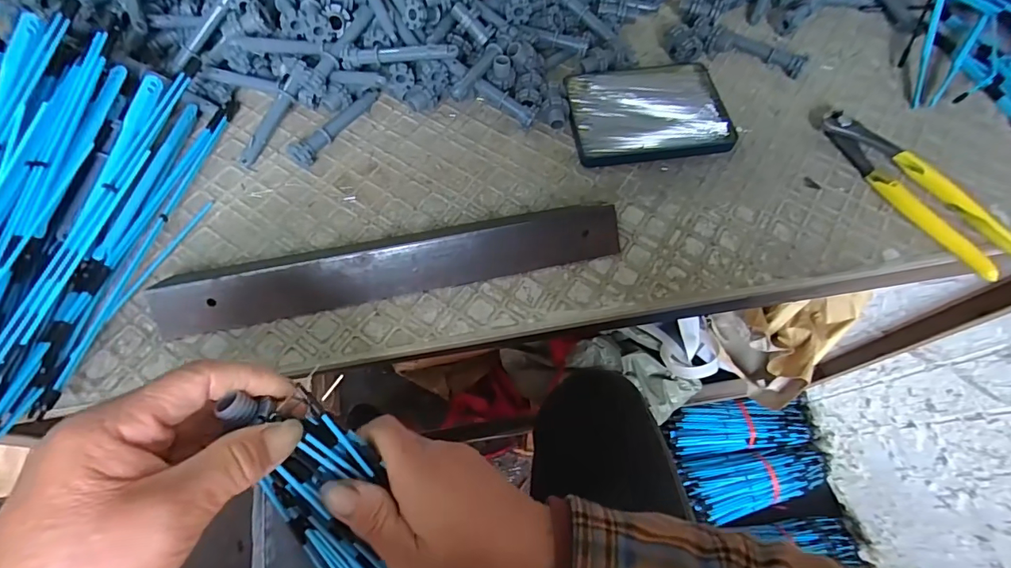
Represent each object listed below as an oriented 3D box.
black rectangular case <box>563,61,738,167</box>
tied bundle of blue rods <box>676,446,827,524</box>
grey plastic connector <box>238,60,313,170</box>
[{"bbox_3d":[0.118,-0.149,0.390,0.128,0.010,0.100,-8,66,-5],"label":"black rectangular case"},{"bbox_3d":[0.518,0.381,0.906,0.321,0.070,0.114,-9,66,-5],"label":"tied bundle of blue rods"},{"bbox_3d":[-0.187,-0.137,0.374,0.022,0.015,0.095,27,85,11],"label":"grey plastic connector"}]

